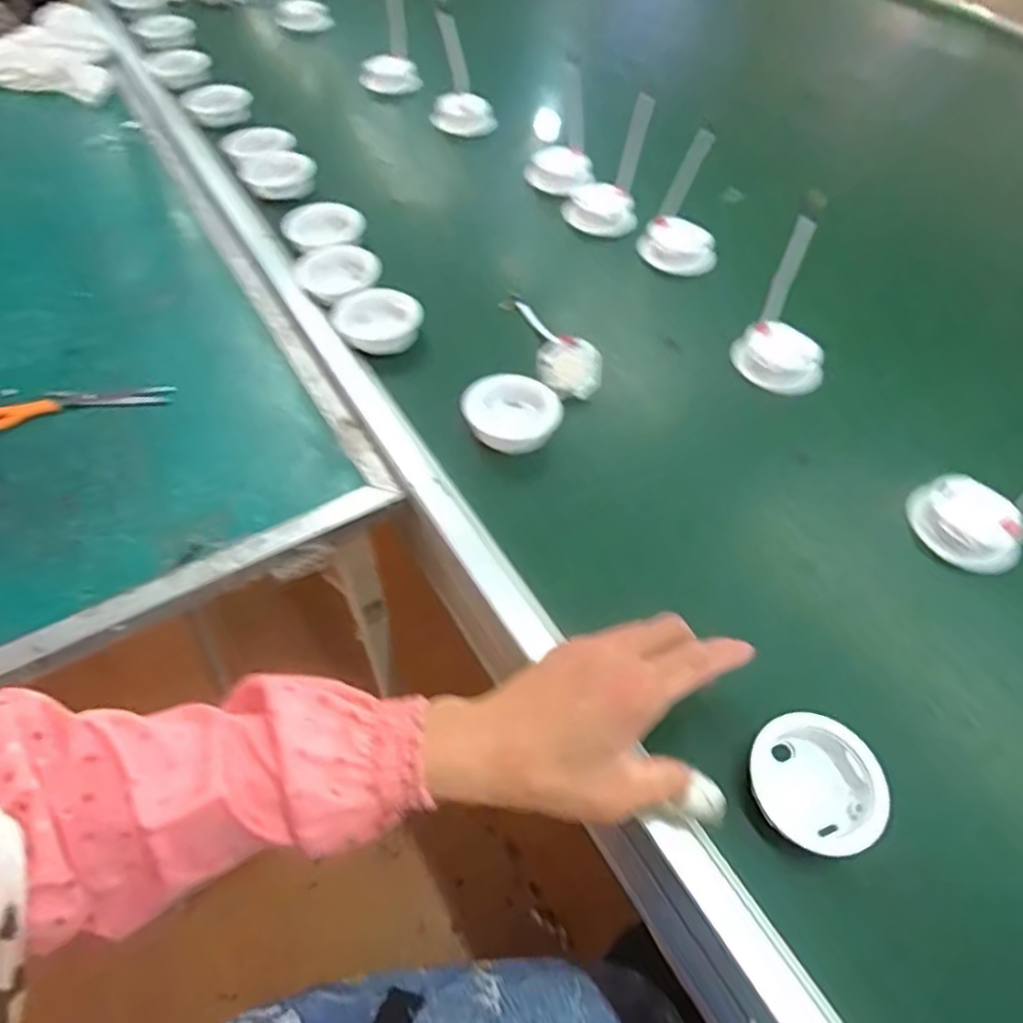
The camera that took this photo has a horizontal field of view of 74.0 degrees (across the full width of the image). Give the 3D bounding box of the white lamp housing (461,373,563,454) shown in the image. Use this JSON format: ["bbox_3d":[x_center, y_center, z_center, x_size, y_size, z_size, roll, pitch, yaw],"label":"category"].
[{"bbox_3d":[0.000,-0.080,0.544,0.076,0.022,0.070,0,55,0],"label":"white lamp housing"}]

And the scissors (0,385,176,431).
[{"bbox_3d":[-0.376,-0.089,0.569,0.168,0.008,0.031,-12,56,-9],"label":"scissors"}]

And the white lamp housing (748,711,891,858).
[{"bbox_3d":[0.169,0.152,0.379,0.065,0.025,0.071,-28,59,-19],"label":"white lamp housing"}]

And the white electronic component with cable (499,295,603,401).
[{"bbox_3d":[0.033,-0.142,0.586,0.050,0.047,0.101,-35,62,-23],"label":"white electronic component with cable"}]

